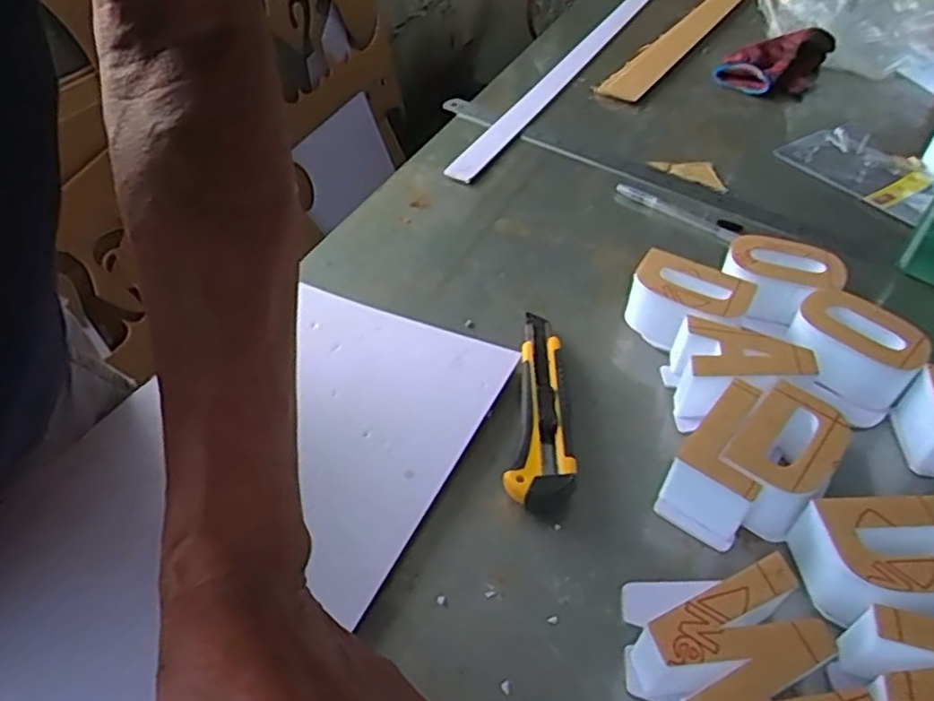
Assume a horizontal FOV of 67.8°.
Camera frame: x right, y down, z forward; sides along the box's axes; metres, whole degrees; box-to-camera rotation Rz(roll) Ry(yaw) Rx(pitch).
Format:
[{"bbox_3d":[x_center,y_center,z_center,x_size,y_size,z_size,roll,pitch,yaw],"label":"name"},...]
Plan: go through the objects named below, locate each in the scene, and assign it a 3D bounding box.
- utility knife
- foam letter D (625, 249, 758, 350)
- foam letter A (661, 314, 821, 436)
[{"bbox_3d":[0.051,0.037,0.467,0.039,0.021,0.159,7,45,2],"label":"utility knife"},{"bbox_3d":[0.163,-0.032,0.525,0.083,0.048,0.060,25,49,19],"label":"foam letter D"},{"bbox_3d":[0.185,0.018,0.478,0.087,0.052,0.066,7,45,2],"label":"foam letter A"}]

